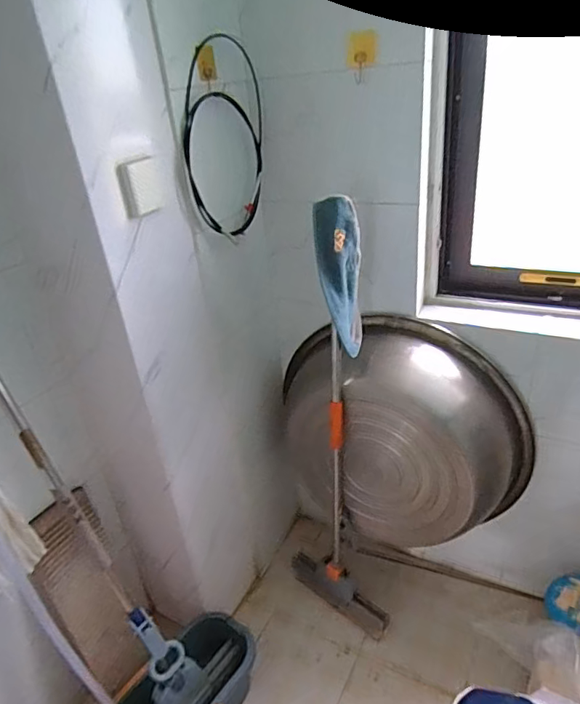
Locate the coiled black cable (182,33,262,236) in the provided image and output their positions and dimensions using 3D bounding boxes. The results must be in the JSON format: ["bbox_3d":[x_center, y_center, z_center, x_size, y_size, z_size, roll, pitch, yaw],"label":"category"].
[{"bbox_3d":[-0.154,-0.508,1.226,0.041,0.436,0.320,8,31,25],"label":"coiled black cable"}]

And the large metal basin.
[{"bbox_3d":[0.305,0.226,1.483,0.706,0.602,0.265,9,32,27],"label":"large metal basin"}]

